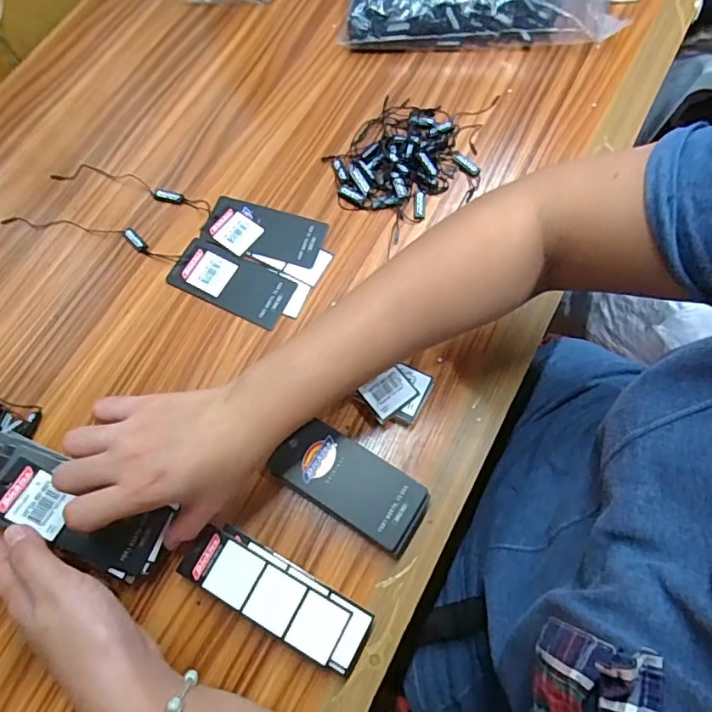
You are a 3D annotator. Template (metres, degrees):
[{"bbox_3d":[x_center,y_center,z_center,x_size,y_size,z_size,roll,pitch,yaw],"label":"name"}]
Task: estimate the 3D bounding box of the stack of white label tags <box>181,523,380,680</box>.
[{"bbox_3d":[-0.055,0.163,0.356,0.131,0.021,0.044,27,73,11],"label":"stack of white label tags"}]

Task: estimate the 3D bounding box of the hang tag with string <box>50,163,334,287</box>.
[{"bbox_3d":[-0.148,-0.138,0.478,0.269,0.004,0.058,22,73,10],"label":"hang tag with string"}]

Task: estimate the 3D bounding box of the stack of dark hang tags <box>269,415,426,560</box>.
[{"bbox_3d":[-0.004,0.093,0.378,0.109,0.026,0.051,31,74,13],"label":"stack of dark hang tags"}]

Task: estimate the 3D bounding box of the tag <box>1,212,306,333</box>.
[{"bbox_3d":[-0.182,-0.095,0.465,0.266,0.005,0.051,22,73,10],"label":"tag"}]

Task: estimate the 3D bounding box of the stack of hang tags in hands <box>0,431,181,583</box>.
[{"bbox_3d":[-0.192,0.102,0.346,0.129,0.014,0.053,33,73,-13],"label":"stack of hang tags in hands"}]

